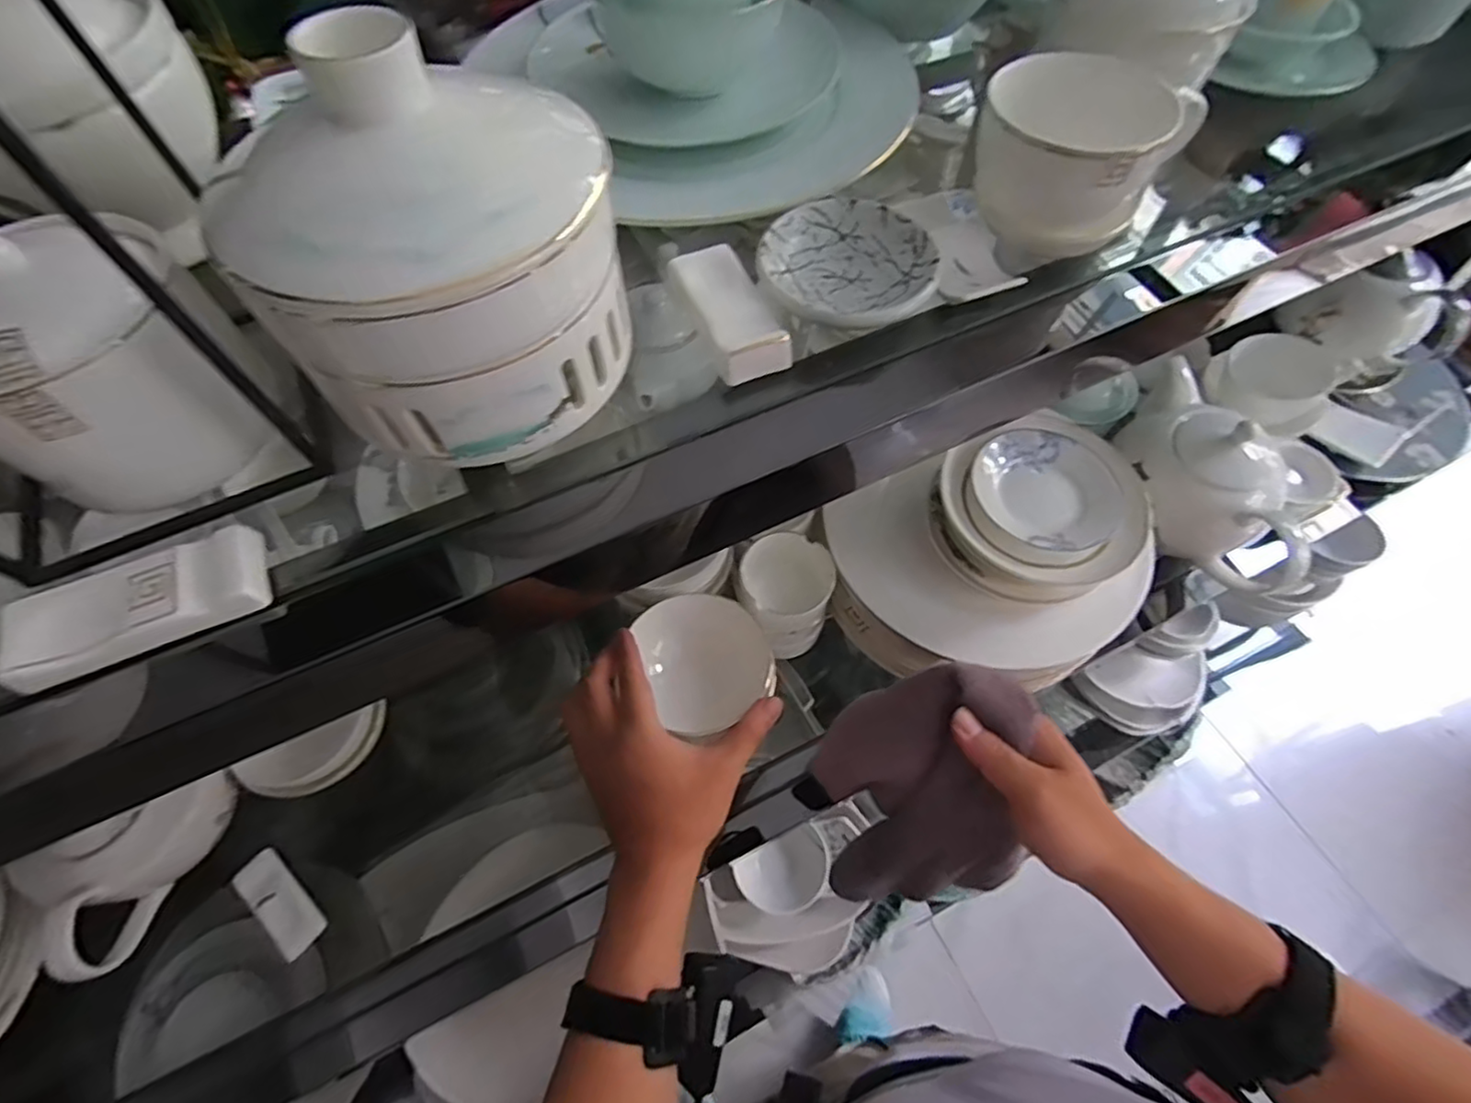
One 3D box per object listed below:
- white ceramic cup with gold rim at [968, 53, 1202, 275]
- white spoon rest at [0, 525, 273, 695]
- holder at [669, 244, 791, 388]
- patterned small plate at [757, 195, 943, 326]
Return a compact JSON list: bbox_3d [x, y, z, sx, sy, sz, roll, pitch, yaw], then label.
[{"bbox_3d":[0.160,-0.189,0.316,0.082,0.064,0.083,34,67,18],"label":"white ceramic cup with gold rim"},{"bbox_3d":[-0.223,0.019,0.247,0.084,0.015,0.035,-20,63,-10],"label":"white spoon rest"},{"bbox_3d":[-0.004,-0.113,0.311,0.034,0.017,0.074,-22,63,-11],"label":"holder"},{"bbox_3d":[0.053,-0.140,0.320,0.078,0.016,0.075,0,61,0],"label":"patterned small plate"}]

